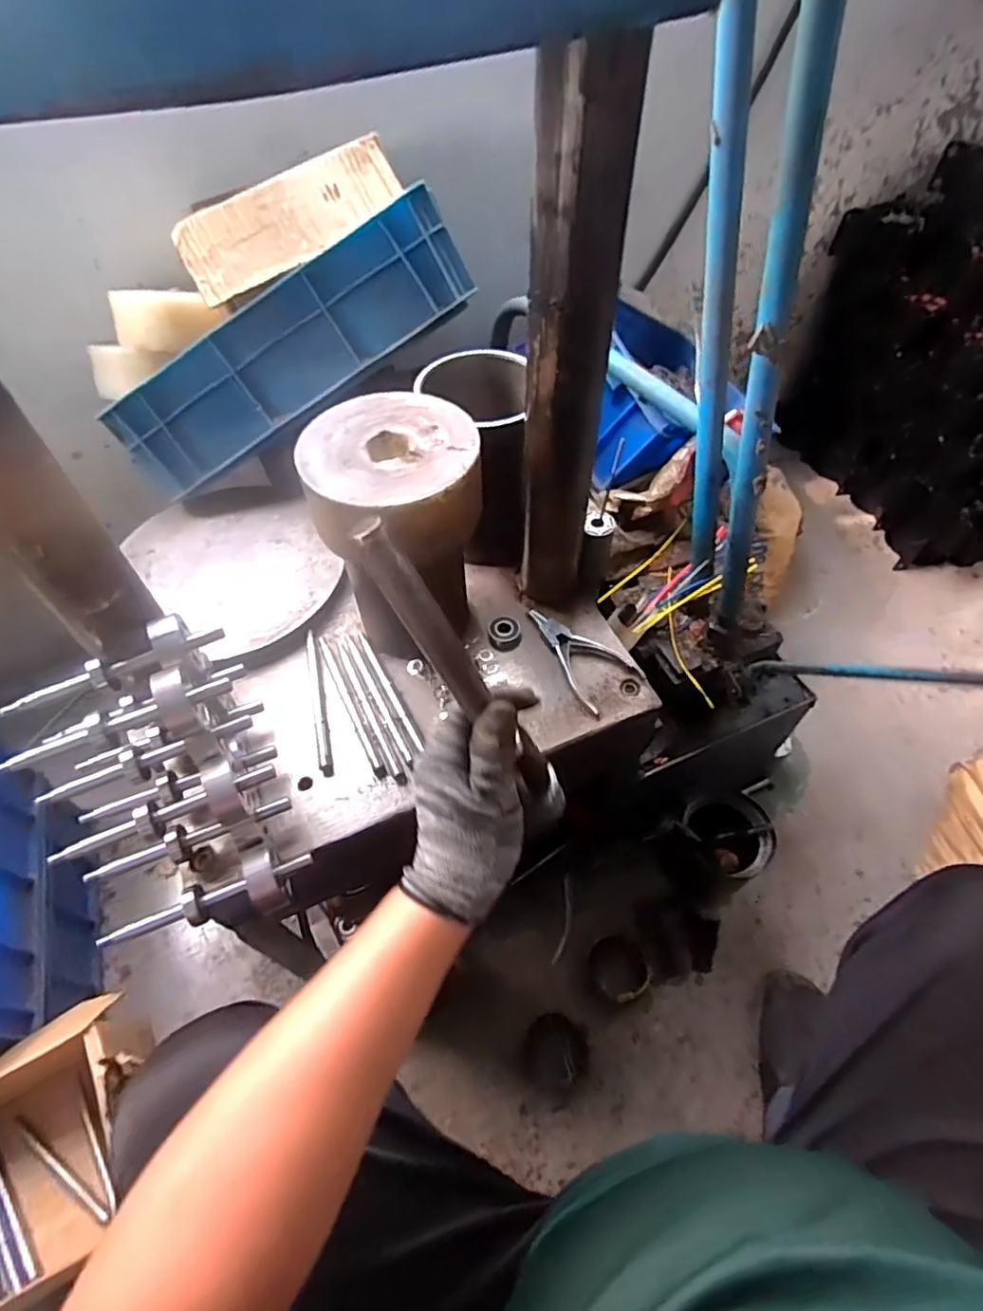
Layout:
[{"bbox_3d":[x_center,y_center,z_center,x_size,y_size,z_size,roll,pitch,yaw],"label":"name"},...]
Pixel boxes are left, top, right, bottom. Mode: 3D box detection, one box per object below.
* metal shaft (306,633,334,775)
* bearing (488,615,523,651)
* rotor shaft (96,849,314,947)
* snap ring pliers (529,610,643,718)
[{"bbox_3d":[-0.170,0.044,0.609,0.011,0.016,0.156,-12,55,-8],"label":"metal shaft"},{"bbox_3d":[0.015,-0.025,0.659,0.034,0.015,0.035,-8,54,-5],"label":"bearing"},{"bbox_3d":[-0.217,0.190,0.477,0.153,0.037,0.041,-19,56,-12],"label":"rotor shaft"},{"bbox_3d":[0.081,0.000,0.627,0.129,0.013,0.070,38,63,25],"label":"snap ring pliers"}]

